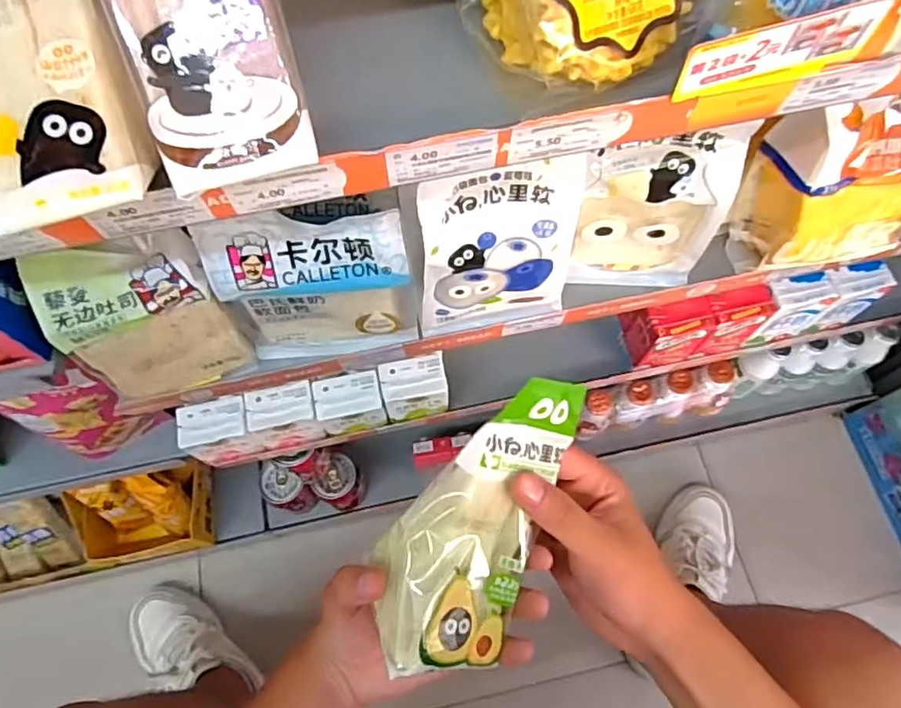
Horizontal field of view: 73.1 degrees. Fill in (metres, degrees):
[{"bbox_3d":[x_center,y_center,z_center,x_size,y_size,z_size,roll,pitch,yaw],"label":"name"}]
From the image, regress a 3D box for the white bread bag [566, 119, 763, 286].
[{"bbox_3d":[0.146,-0.104,0.458,0.105,0.156,0.033,6,67,2],"label":"white bread bag"}]

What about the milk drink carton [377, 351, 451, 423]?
[{"bbox_3d":[-0.037,0.038,0.632,0.066,0.067,0.051,-9,67,-4],"label":"milk drink carton"}]

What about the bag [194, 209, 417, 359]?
[{"bbox_3d":[-0.093,-0.044,0.439,0.130,0.147,0.035,-4,67,-2],"label":"bag"}]

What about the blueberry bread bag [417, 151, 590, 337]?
[{"bbox_3d":[0.034,-0.075,0.429,0.113,0.146,0.040,-11,67,-5],"label":"blueberry bread bag"}]

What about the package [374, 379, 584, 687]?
[{"bbox_3d":[0.014,0.084,0.327,0.072,0.048,0.157,24,92,-26],"label":"package"}]

